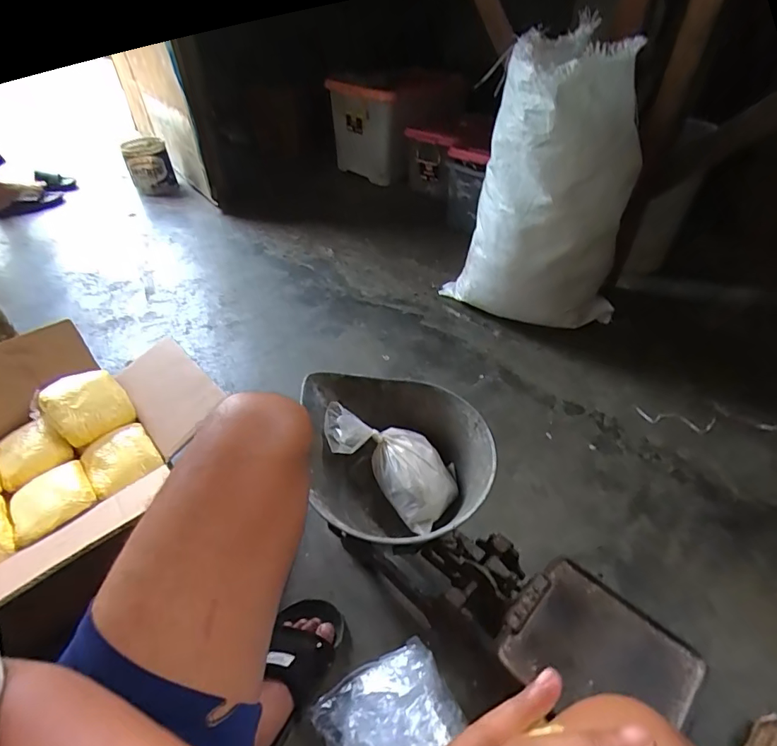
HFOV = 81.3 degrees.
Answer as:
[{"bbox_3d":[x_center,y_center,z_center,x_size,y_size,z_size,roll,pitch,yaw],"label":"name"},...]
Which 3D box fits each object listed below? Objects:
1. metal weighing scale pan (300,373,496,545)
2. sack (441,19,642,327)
[{"bbox_3d":[0.008,0.127,0.623,0.234,0.123,0.270,-7,43,-5],"label":"metal weighing scale pan"},{"bbox_3d":[0.370,-0.395,1.037,0.307,0.569,0.333,-27,48,-25],"label":"sack"}]

